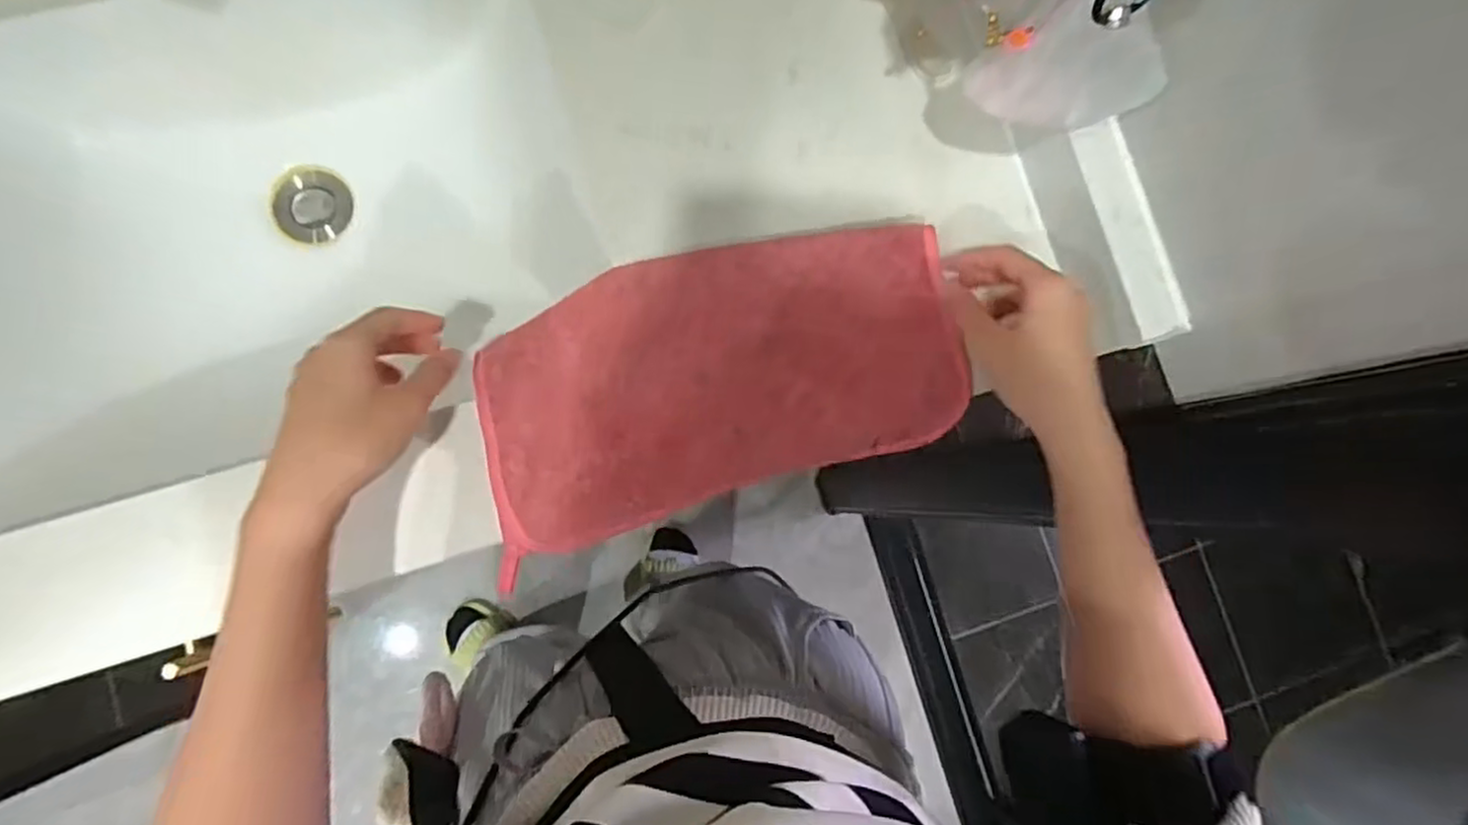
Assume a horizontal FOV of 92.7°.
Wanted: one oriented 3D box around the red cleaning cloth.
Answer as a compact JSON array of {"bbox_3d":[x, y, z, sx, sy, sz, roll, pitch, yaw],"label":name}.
[{"bbox_3d":[-0.007,-0.023,0.415,0.284,0.021,0.142,-18,85,-8],"label":"red cleaning cloth"}]

